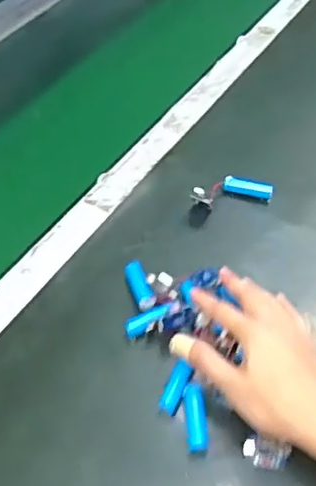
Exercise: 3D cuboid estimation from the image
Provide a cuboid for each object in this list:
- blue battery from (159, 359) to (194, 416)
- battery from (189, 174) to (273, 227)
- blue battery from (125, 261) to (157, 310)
[{"bbox_3d":[0.014,0.119,0.455,0.016,0.015,0.040,20,55,17],"label":"blue battery"},{"bbox_3d":[0.073,-0.051,0.586,0.090,0.027,0.035,-17,53,-11],"label":"battery"},{"bbox_3d":[-0.017,0.036,0.518,0.018,0.014,0.059,-14,40,-8],"label":"blue battery"}]

